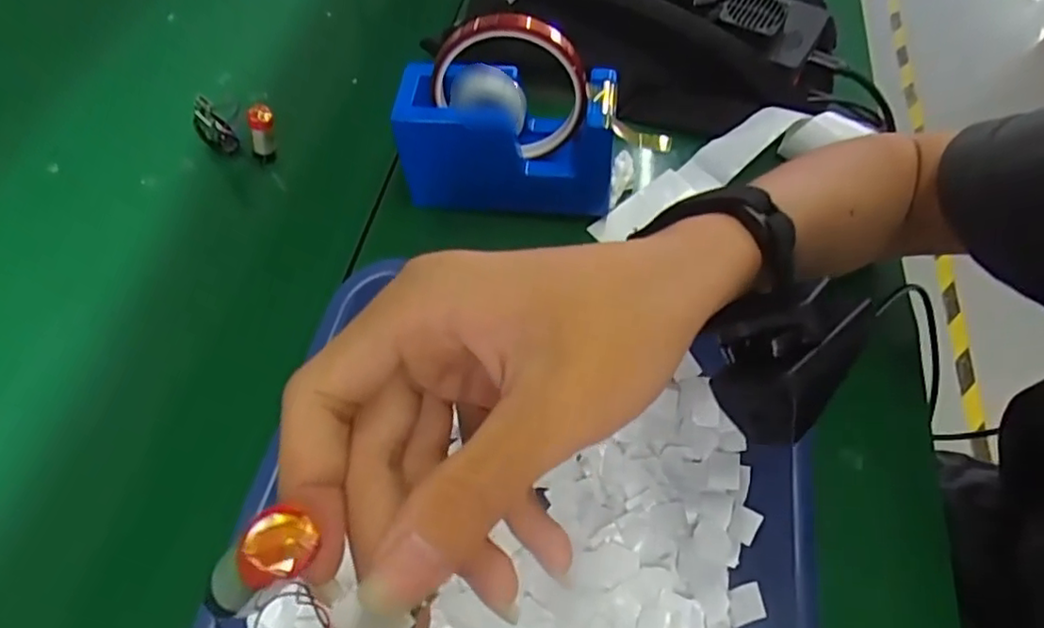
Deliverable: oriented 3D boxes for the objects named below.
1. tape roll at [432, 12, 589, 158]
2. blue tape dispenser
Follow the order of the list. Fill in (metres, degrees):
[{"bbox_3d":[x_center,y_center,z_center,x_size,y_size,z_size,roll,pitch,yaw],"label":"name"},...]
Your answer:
[{"bbox_3d":[-0.007,-0.127,0.349,0.087,0.085,0.018,10,59,2],"label":"tape roll"},{"bbox_3d":[-0.004,-0.112,0.368,0.136,0.097,0.053,4,59,-2],"label":"blue tape dispenser"}]

